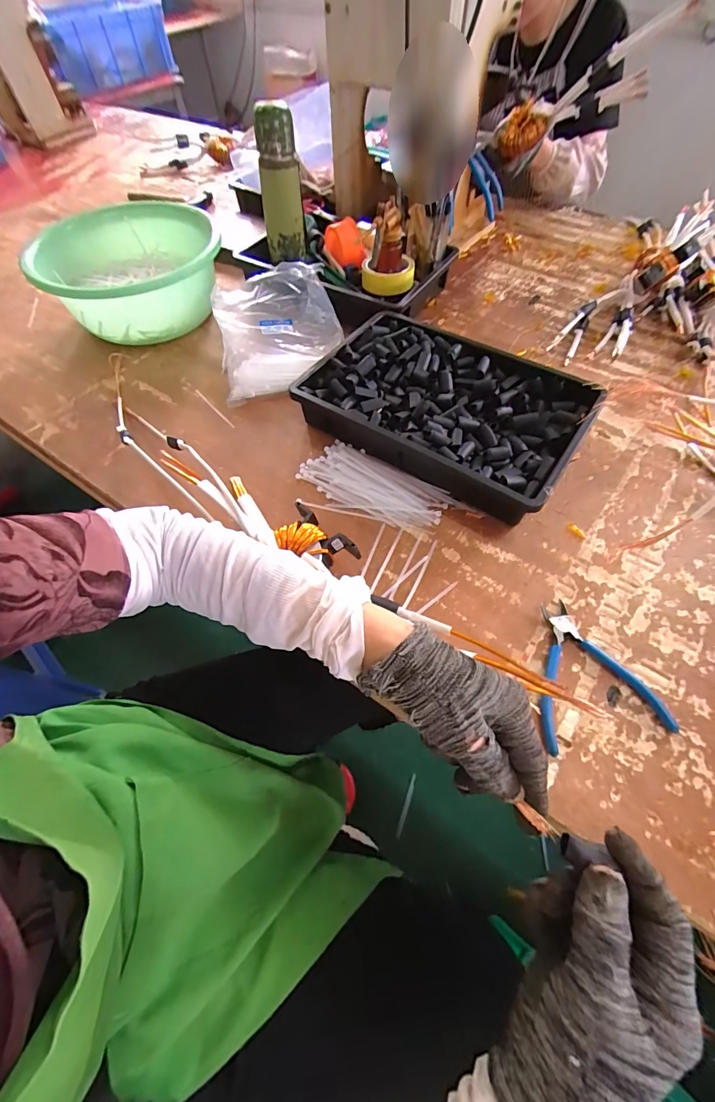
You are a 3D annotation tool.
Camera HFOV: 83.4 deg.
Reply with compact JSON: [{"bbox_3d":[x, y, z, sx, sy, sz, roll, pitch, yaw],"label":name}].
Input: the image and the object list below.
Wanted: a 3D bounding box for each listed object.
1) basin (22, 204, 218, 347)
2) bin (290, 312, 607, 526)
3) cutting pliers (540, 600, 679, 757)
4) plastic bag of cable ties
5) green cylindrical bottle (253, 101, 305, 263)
[{"bbox_3d":[-0.388,-0.487,0.720,0.274,0.125,0.288,-13,59,-6],"label":"basin"},{"bbox_3d":[0.120,-0.202,0.569,0.358,0.072,0.241,31,64,20],"label":"bin"},{"bbox_3d":[0.227,0.117,0.405,0.127,0.011,0.138,-9,58,-3],"label":"cutting pliers"},{"bbox_3d":[-0.128,-0.356,0.656,0.196,0.089,0.241,-10,58,-3],"label":"plastic bag of cable ties"},{"bbox_3d":[-0.129,-0.596,0.672,0.069,0.193,0.084,-10,58,-4],"label":"green cylindrical bottle"}]

